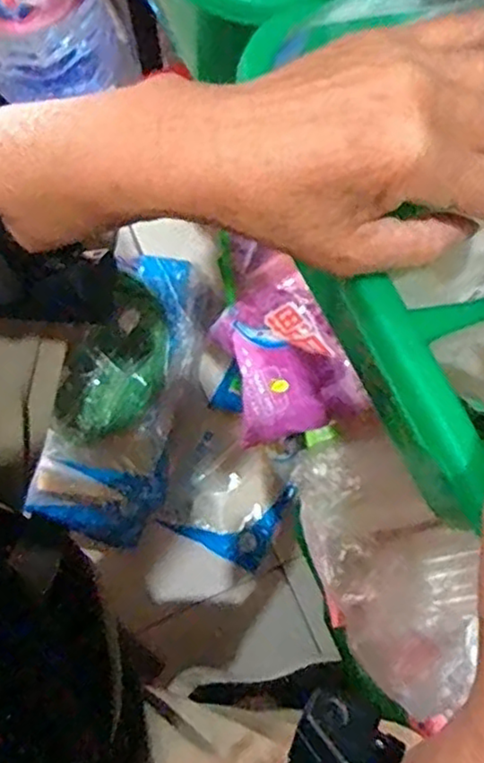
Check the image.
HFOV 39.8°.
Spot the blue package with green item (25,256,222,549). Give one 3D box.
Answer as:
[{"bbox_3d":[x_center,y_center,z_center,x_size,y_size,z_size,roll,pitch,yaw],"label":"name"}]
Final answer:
[{"bbox_3d":[-0.152,0.016,0.883,0.170,0.075,0.383,23,83,-20],"label":"blue package with green item"}]

